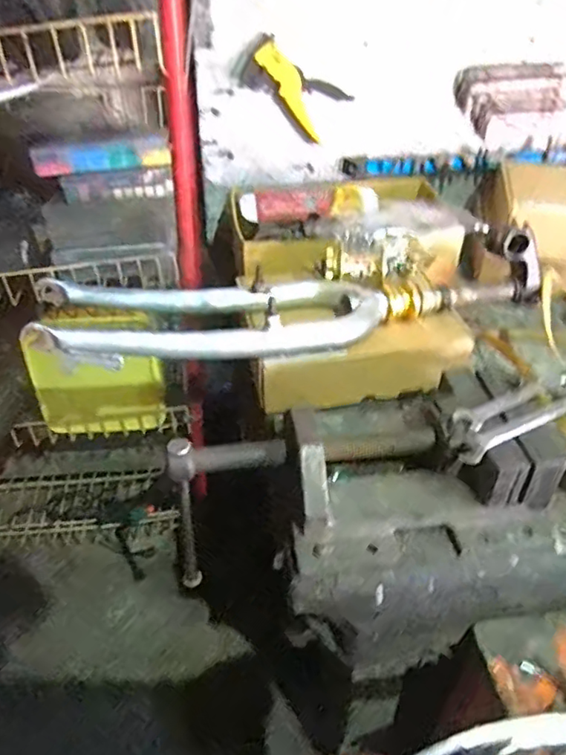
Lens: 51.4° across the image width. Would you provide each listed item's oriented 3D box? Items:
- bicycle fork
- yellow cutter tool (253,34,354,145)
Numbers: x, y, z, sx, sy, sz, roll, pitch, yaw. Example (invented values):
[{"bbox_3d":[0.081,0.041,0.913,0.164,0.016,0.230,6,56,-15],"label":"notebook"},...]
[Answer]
[{"bbox_3d":[0.023,-0.102,0.722,0.603,0.080,0.149,-7,41,-9],"label":"bicycle fork"},{"bbox_3d":[0.026,-0.442,0.885,0.085,0.157,0.017,-41,40,17],"label":"yellow cutter tool"}]

